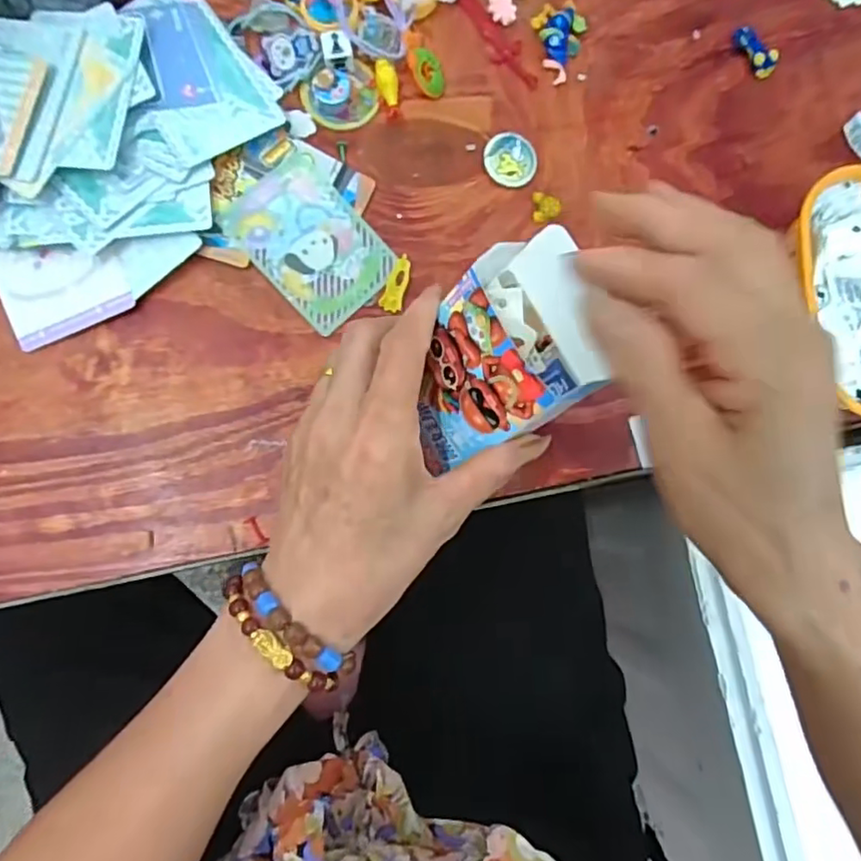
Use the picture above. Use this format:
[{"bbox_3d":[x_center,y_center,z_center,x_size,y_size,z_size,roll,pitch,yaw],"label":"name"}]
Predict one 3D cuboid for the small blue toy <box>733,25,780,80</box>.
[{"bbox_3d":[0.209,-0.242,0.388,0.016,0.012,0.035,-29,87,-9],"label":"small blue toy"}]

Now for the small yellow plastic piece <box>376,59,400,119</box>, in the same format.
[{"bbox_3d":[-0.024,-0.198,0.352,0.012,0.006,0.032,-14,101,-8],"label":"small yellow plastic piece"}]

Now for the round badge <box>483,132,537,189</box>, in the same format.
[{"bbox_3d":[0.048,-0.160,0.360,0.032,0.007,0.032,1,83,-6],"label":"round badge"}]

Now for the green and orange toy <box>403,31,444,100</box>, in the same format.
[{"bbox_3d":[-0.004,-0.216,0.356,0.019,0.011,0.042,-25,86,-9],"label":"green and orange toy"}]

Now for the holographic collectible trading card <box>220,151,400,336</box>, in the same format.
[{"bbox_3d":[-0.065,-0.104,0.339,0.062,0.004,0.085,-43,95,-10],"label":"holographic collectible trading card"}]

